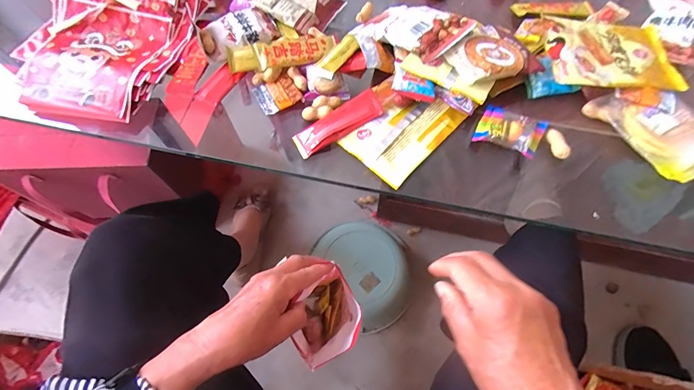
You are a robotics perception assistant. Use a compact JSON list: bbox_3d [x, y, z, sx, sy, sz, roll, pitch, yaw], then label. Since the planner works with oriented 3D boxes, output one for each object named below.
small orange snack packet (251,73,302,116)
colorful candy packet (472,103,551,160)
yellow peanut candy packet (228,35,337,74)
[{"bbox_3d":[-0.085,-0.121,0.421,0.048,0.012,0.043,-27,68,-11],"label":"small orange snack packet"},{"bbox_3d":[0.176,-0.070,0.376,0.066,0.016,0.046,23,68,11],"label":"colorful candy packet"},{"bbox_3d":[-0.077,-0.174,0.416,0.130,0.017,0.041,-16,66,-7],"label":"yellow peanut candy packet"}]

